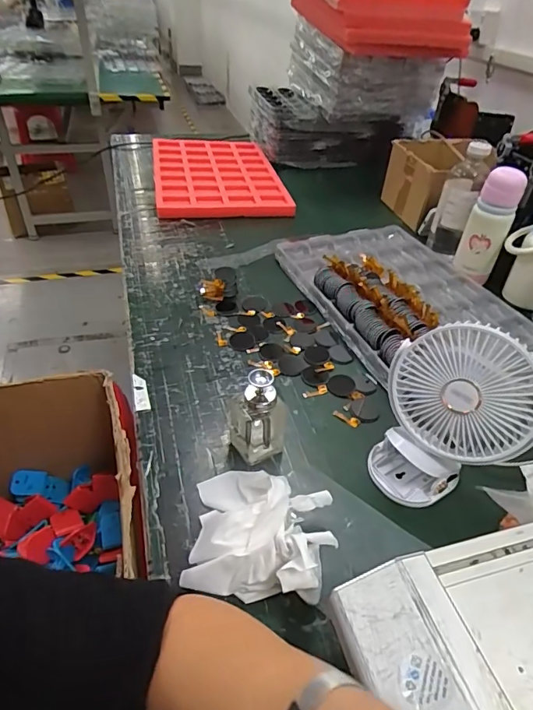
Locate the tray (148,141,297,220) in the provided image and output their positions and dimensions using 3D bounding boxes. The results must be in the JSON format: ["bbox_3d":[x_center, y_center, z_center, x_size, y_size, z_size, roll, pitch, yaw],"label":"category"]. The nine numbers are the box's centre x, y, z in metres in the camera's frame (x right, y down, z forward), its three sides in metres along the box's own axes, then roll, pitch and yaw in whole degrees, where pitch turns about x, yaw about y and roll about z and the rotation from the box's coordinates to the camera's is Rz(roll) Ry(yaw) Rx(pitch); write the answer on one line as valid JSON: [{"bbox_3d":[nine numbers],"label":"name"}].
[{"bbox_3d":[-0.143,-0.496,1.279,0.320,0.035,0.511,-5,40,-11],"label":"tray"}]

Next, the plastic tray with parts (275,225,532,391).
[{"bbox_3d":[0.246,-0.132,0.851,0.330,0.066,0.433,-11,41,-17],"label":"plastic tray with parts"}]

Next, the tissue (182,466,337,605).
[{"bbox_3d":[-0.006,0.163,0.472,0.136,0.075,0.145,4,39,1],"label":"tissue"}]

